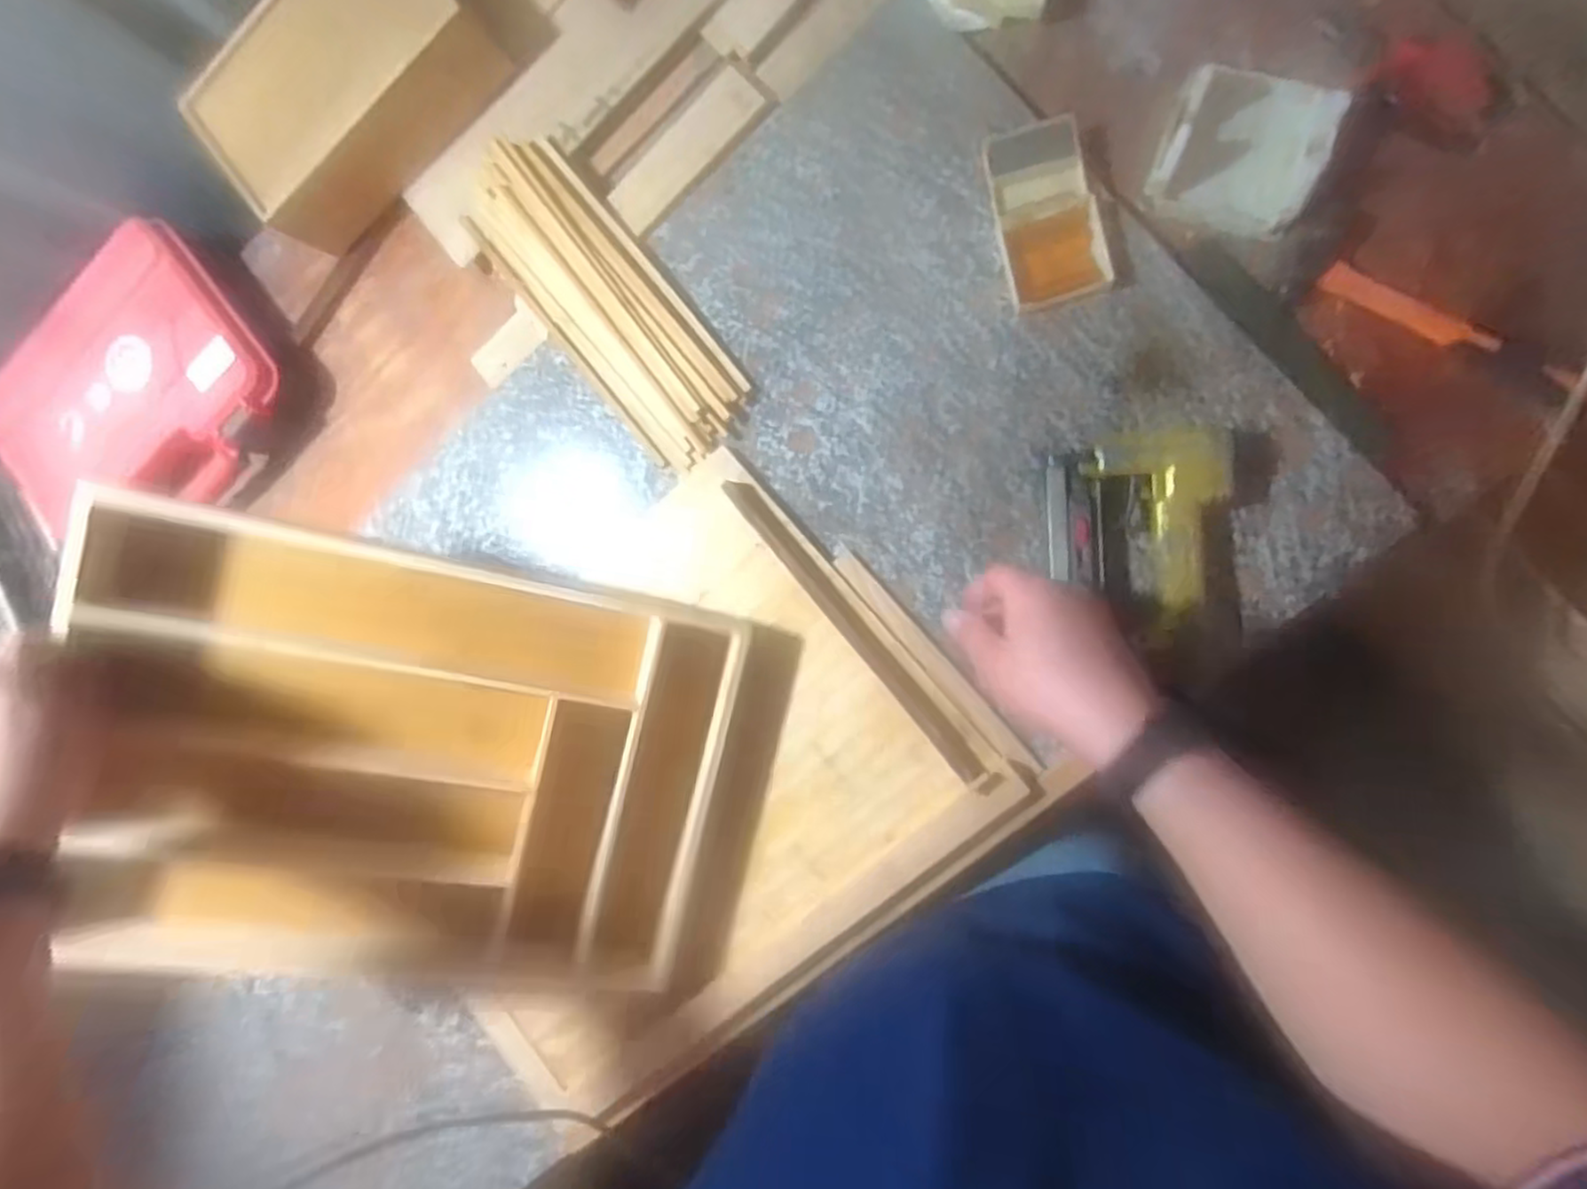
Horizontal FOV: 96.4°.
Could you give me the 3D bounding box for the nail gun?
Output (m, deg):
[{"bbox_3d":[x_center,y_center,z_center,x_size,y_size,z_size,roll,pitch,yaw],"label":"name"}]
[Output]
[{"bbox_3d":[0.266,-0.041,0.553,0.128,0.036,0.167,-1,89,9],"label":"nail gun"}]

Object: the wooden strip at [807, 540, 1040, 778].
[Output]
[{"bbox_3d":[0.116,0.055,0.589,0.019,0.015,0.232,-42,84,6],"label":"wooden strip"}]

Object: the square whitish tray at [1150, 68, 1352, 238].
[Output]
[{"bbox_3d":[0.341,-0.341,0.536,0.115,0.033,0.111,24,93,8],"label":"square whitish tray"}]

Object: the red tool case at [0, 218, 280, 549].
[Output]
[{"bbox_3d":[-0.645,-0.188,0.702,0.298,0.073,0.222,-39,84,7],"label":"red tool case"}]

